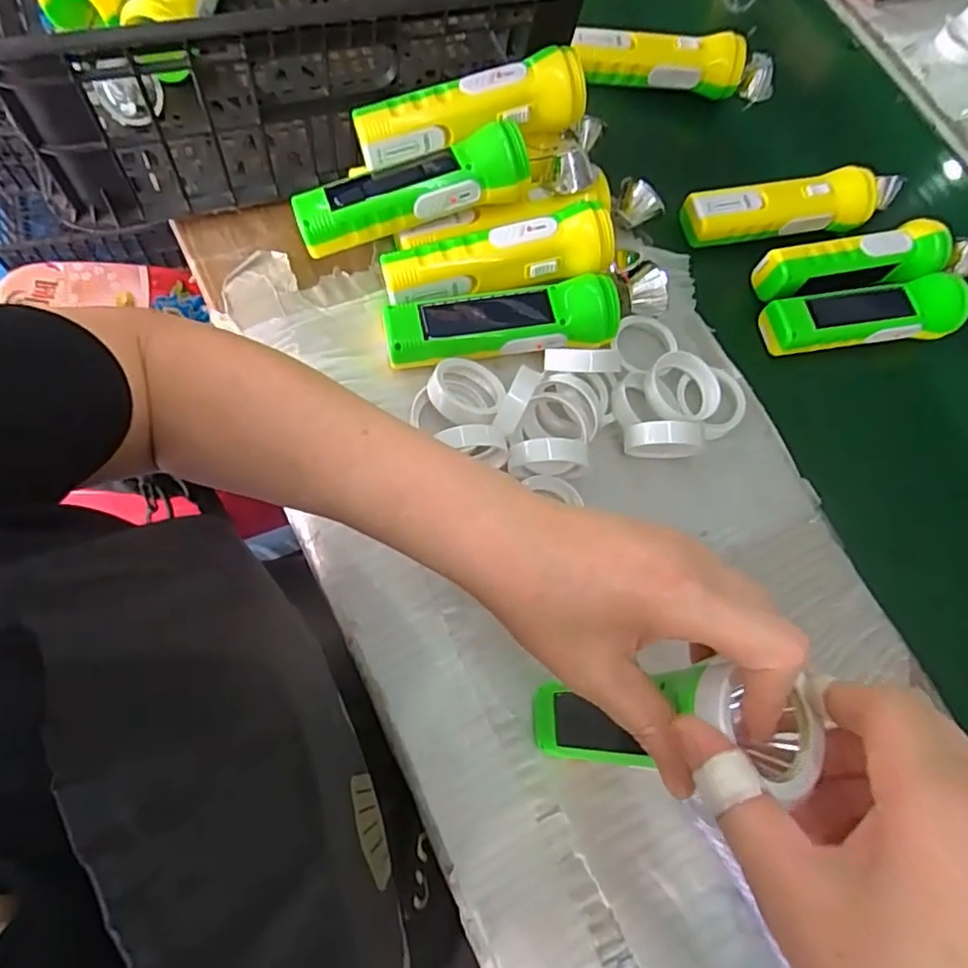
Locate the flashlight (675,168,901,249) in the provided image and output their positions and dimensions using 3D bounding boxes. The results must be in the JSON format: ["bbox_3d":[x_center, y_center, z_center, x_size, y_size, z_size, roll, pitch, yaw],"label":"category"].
[{"bbox_3d":[0.256,-0.229,0.507,0.187,0.038,0.041,-2,71,-9],"label":"flashlight"}]

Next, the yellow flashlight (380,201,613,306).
[{"bbox_3d":[0.008,-0.161,0.441,0.161,0.050,0.053,-14,73,-12],"label":"yellow flashlight"}]

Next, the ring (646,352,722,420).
[{"bbox_3d":[0.143,-0.068,0.436,0.056,0.014,0.048,9,69,-6],"label":"ring"}]

